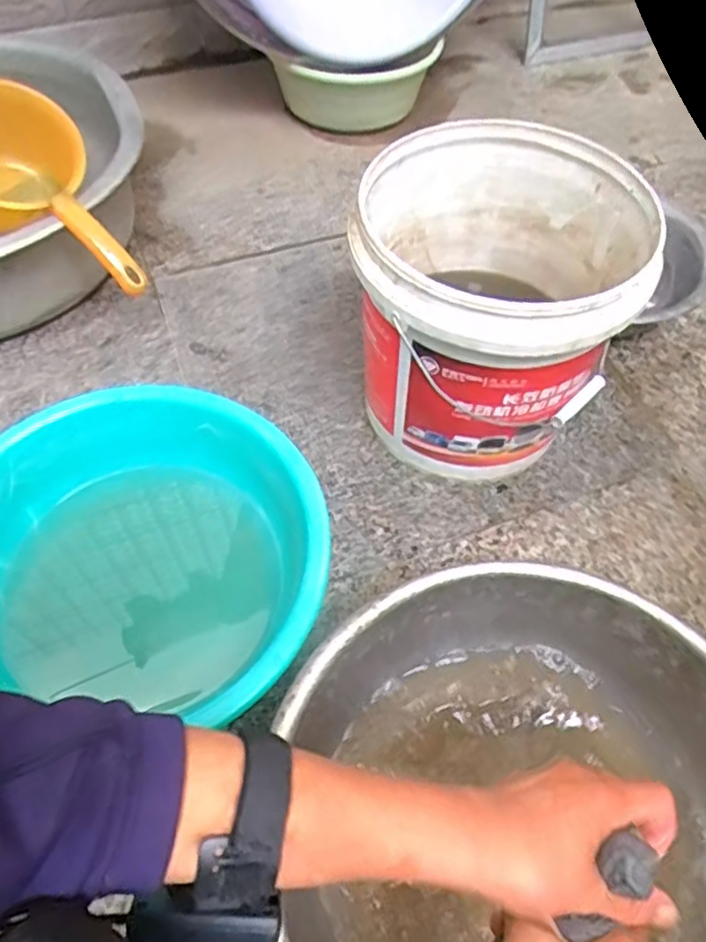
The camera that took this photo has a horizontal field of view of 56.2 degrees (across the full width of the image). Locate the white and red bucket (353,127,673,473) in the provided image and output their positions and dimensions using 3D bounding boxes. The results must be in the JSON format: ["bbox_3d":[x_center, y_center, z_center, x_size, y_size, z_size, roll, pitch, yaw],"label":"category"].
[{"bbox_3d":[0.132,-0.151,0.669,0.248,0.264,0.260,0,58,0],"label":"white and red bucket"}]

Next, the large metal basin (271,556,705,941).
[{"bbox_3d":[0.130,0.258,0.479,0.332,0.134,0.351,0,57,-1],"label":"large metal basin"}]

